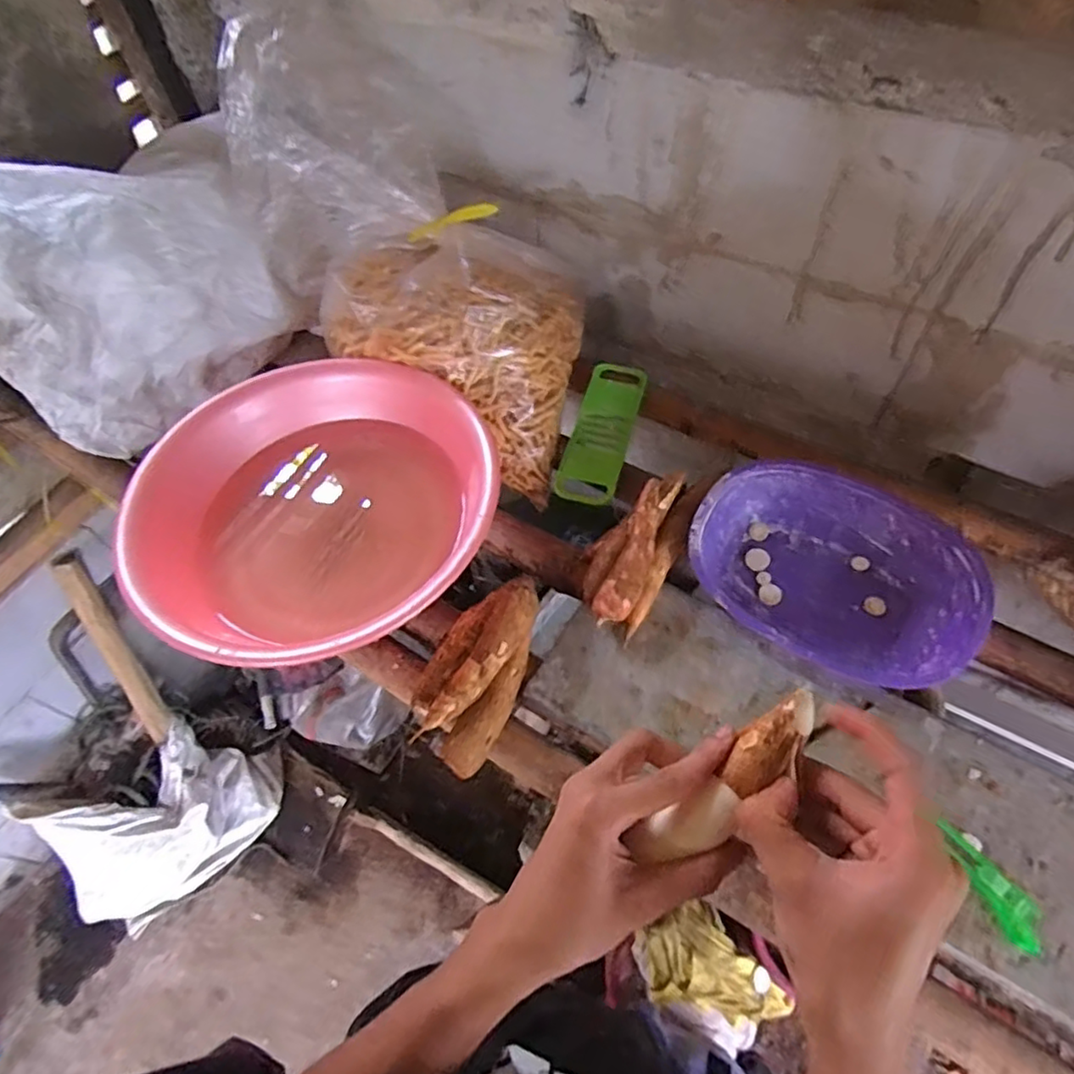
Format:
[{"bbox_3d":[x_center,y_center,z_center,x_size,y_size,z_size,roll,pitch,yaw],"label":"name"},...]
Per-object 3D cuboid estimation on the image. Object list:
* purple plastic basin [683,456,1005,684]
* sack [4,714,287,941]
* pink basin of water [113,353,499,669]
[{"bbox_3d":[0.326,0.047,0.730,0.295,0.092,0.210,26,62,19],"label":"purple plastic basin"},{"bbox_3d":[-0.786,0.594,1.350,0.443,0.329,0.234,-39,63,-20],"label":"sack"},{"bbox_3d":[-0.254,-0.014,0.756,0.381,0.158,0.392,-1,57,2],"label":"pink basin of water"}]

